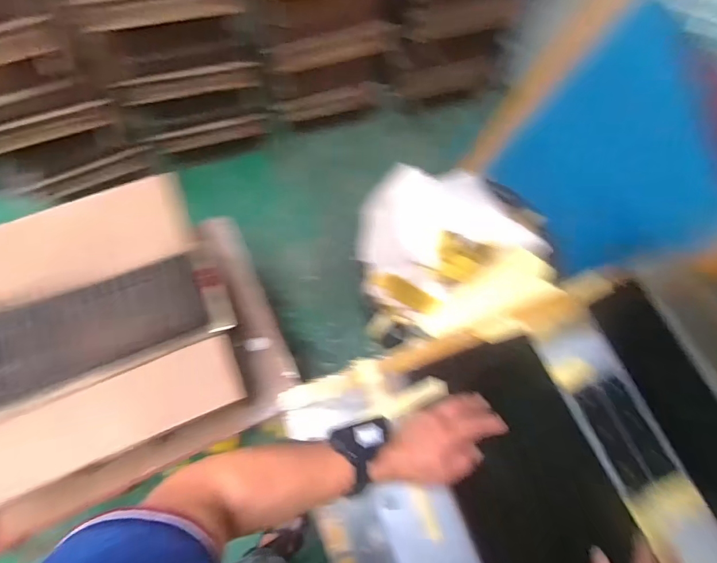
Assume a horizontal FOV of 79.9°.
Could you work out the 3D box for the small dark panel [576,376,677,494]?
[{"bbox_3d":[0.381,0.215,0.613,0.080,0.004,0.143,-21,72,-9],"label":"small dark panel"}]

